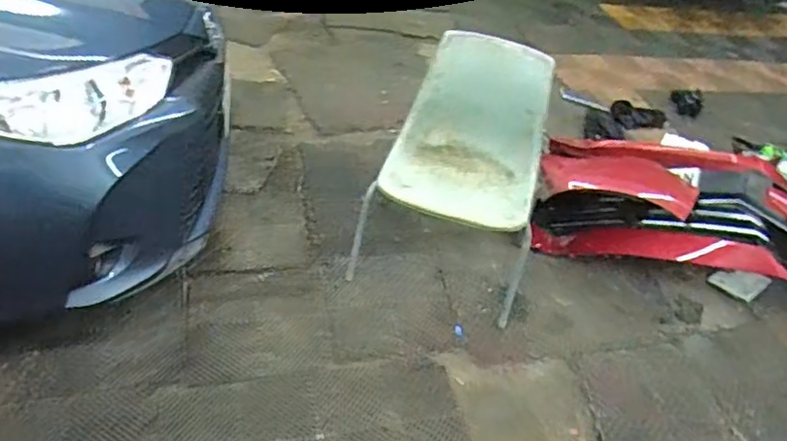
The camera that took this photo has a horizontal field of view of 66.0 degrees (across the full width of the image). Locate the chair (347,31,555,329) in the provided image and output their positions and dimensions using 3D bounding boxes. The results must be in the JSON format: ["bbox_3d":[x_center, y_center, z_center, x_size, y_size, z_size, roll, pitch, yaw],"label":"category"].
[{"bbox_3d":[0.196,-0.160,1.868,0.535,0.628,0.519,15,41,6],"label":"chair"}]

